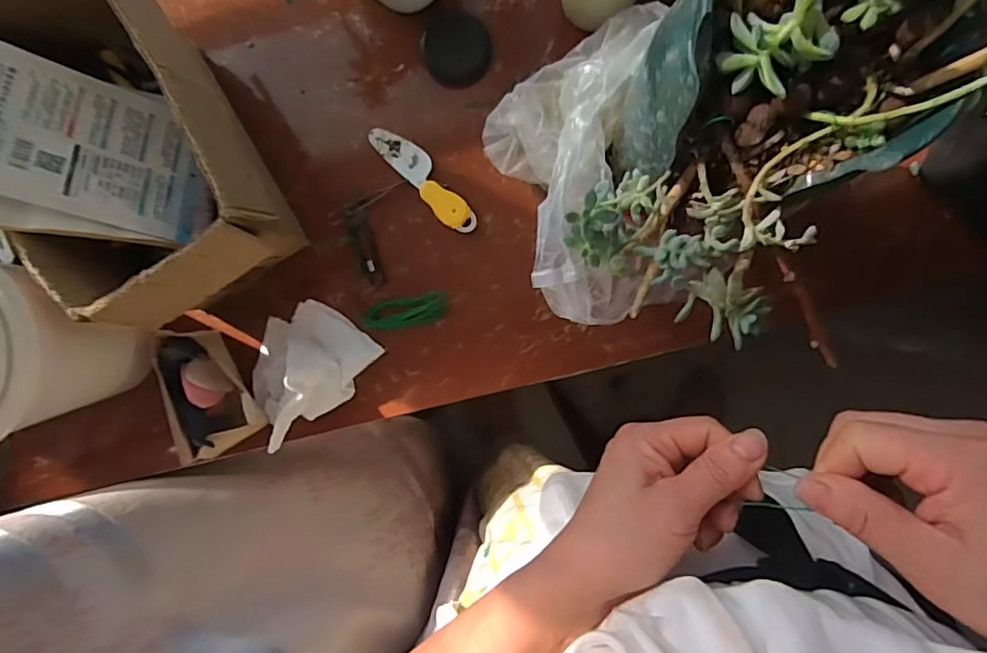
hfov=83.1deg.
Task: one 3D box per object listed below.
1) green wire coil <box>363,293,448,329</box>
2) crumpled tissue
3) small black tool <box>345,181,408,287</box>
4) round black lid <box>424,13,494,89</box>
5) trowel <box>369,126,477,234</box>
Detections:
[{"bbox_3d":[-0.083,-0.014,0.530,0.078,0.013,0.027,-9,90,3],"label":"green wire coil"},{"bbox_3d":[-0.180,0.035,0.518,0.125,0.046,0.103,-40,89,3],"label":"crumpled tissue"},{"bbox_3d":[-0.118,-0.092,0.531,0.049,0.011,0.097,12,91,2],"label":"small black tool"},{"bbox_3d":[-0.032,-0.254,0.511,0.060,0.008,0.063,-8,91,3],"label":"round black lid"},{"bbox_3d":[-0.065,-0.140,0.524,0.030,0.009,0.130,-42,89,3],"label":"trowel"}]

